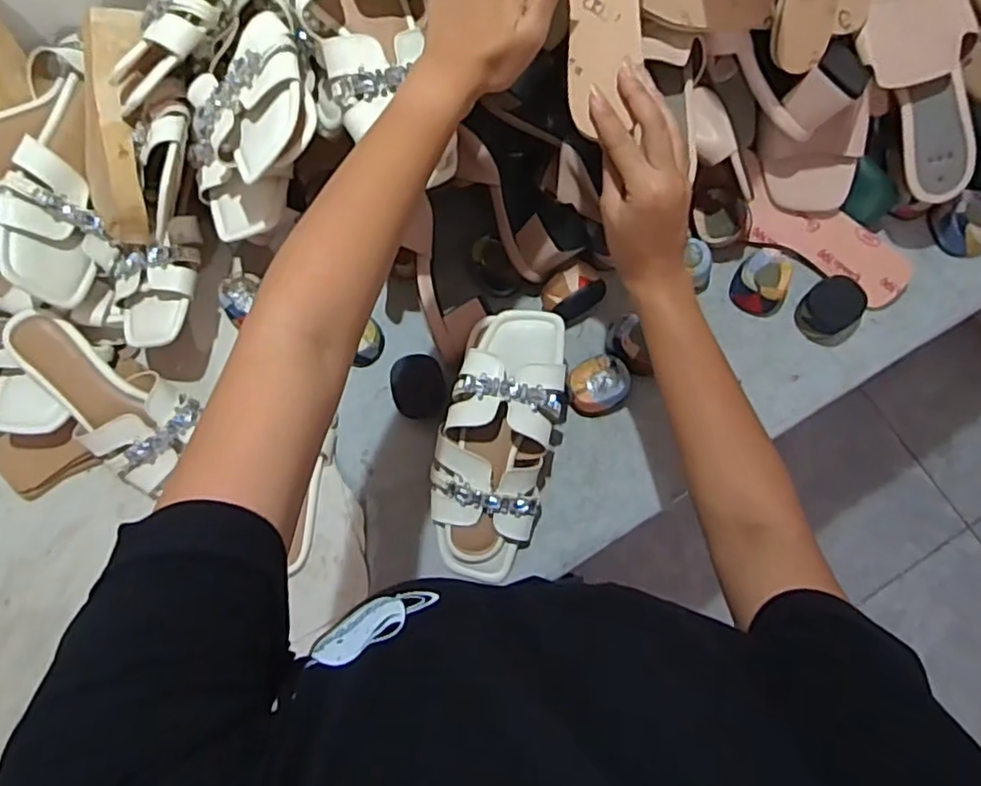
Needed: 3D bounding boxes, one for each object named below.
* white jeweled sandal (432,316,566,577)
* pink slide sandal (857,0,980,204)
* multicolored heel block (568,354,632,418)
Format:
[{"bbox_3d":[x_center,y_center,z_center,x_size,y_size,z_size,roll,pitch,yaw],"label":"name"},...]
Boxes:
[{"bbox_3d":[0.004,0.048,0.585,0.105,0.054,0.252,12,93,5],"label":"white jeweled sandal"},{"bbox_3d":[0.382,-0.289,0.563,0.086,0.042,0.243,-25,105,-4],"label":"pink slide sandal"},{"bbox_3d":[0.107,-0.006,0.626,0.058,0.034,0.052,-29,77,-5],"label":"multicolored heel block"}]

